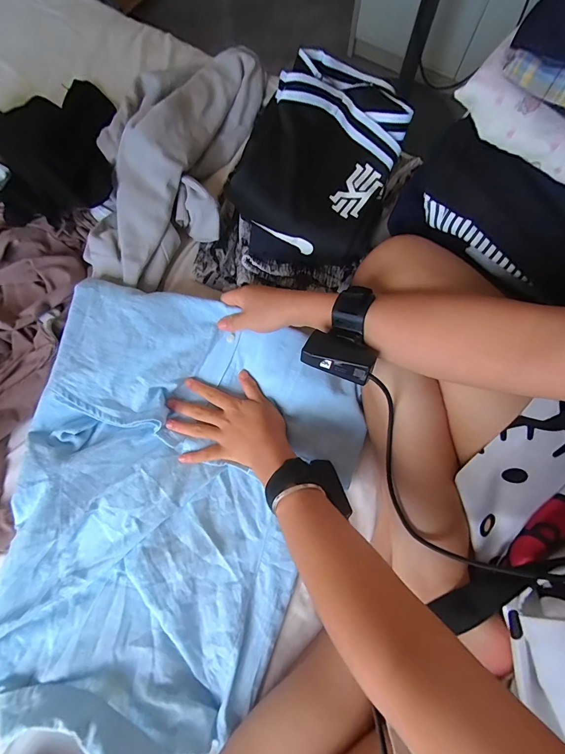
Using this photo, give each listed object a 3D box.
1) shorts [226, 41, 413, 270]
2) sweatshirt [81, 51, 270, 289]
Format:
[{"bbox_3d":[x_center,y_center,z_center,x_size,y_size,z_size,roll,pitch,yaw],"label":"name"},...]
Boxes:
[{"bbox_3d":[0.048,-0.257,0.427,0.172,0.032,0.207,19,98,-13],"label":"shorts"},{"bbox_3d":[-0.156,-0.321,0.514,0.172,0.076,0.400,14,76,3],"label":"sweatshirt"}]

